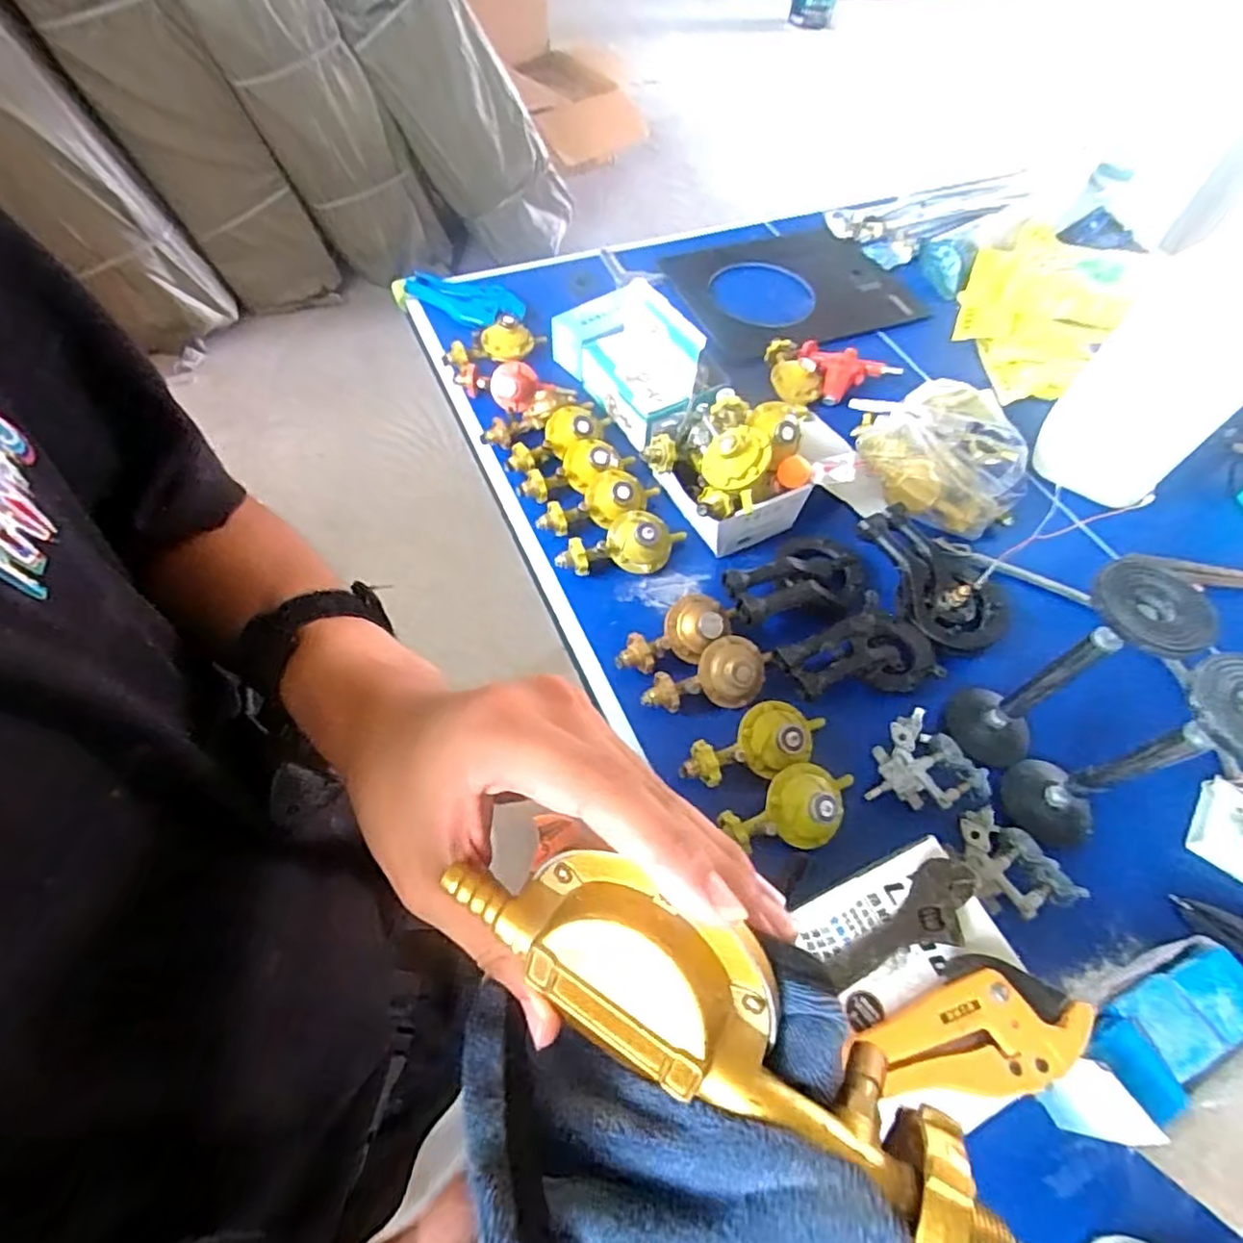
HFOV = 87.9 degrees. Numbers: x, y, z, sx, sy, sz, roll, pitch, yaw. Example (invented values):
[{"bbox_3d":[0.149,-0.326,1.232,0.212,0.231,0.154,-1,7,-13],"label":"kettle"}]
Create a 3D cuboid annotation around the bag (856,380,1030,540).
[{"bbox_3d":[0.460,-0.243,0.933,0.243,0.092,0.228,36,63,18],"label":"bag"}]

